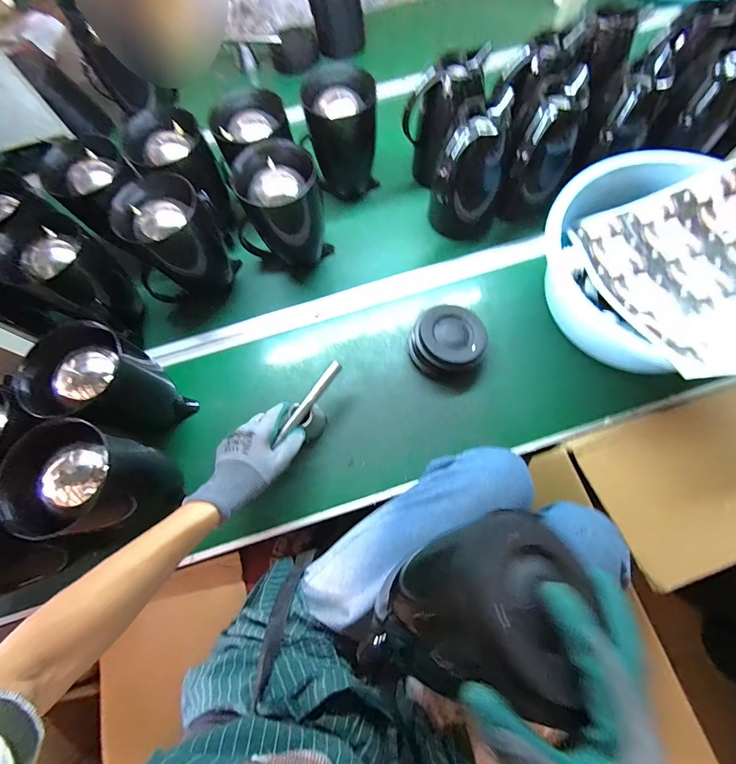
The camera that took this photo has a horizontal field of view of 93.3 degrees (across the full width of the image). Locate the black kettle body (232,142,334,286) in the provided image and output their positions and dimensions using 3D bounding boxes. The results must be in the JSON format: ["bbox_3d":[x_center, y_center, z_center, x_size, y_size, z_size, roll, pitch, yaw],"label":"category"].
[{"bbox_3d":[-0.147,-0.283,0.610,0.119,0.181,0.135,39,75,16],"label":"black kettle body"}]

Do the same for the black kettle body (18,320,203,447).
[{"bbox_3d":[-0.354,0.012,0.504,0.136,0.180,0.126,-1,69,2],"label":"black kettle body"}]

